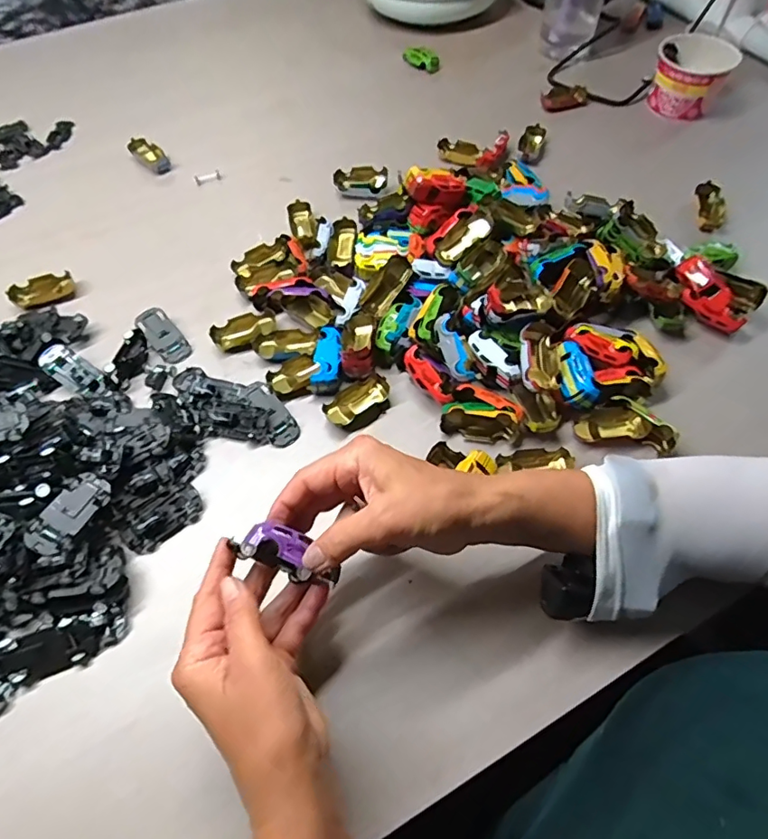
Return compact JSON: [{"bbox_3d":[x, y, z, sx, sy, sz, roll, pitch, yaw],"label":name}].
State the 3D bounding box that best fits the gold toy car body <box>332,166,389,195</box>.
[{"bbox_3d":[-0.028,-0.289,0.640,0.066,0.022,0.034,1,59,2],"label":"gold toy car body"}]

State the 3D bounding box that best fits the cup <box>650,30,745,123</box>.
[{"bbox_3d":[0.379,-0.427,0.653,0.087,0.076,0.081,0,59,1],"label":"cup"}]

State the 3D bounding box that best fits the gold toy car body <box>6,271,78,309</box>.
[{"bbox_3d":[-0.367,-0.138,0.565,0.062,0.019,0.036,-34,64,-18],"label":"gold toy car body"}]

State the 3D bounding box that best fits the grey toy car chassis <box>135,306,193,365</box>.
[{"bbox_3d":[-0.222,-0.085,0.525,0.030,0.012,0.068,-38,65,-19],"label":"grey toy car chassis"}]

